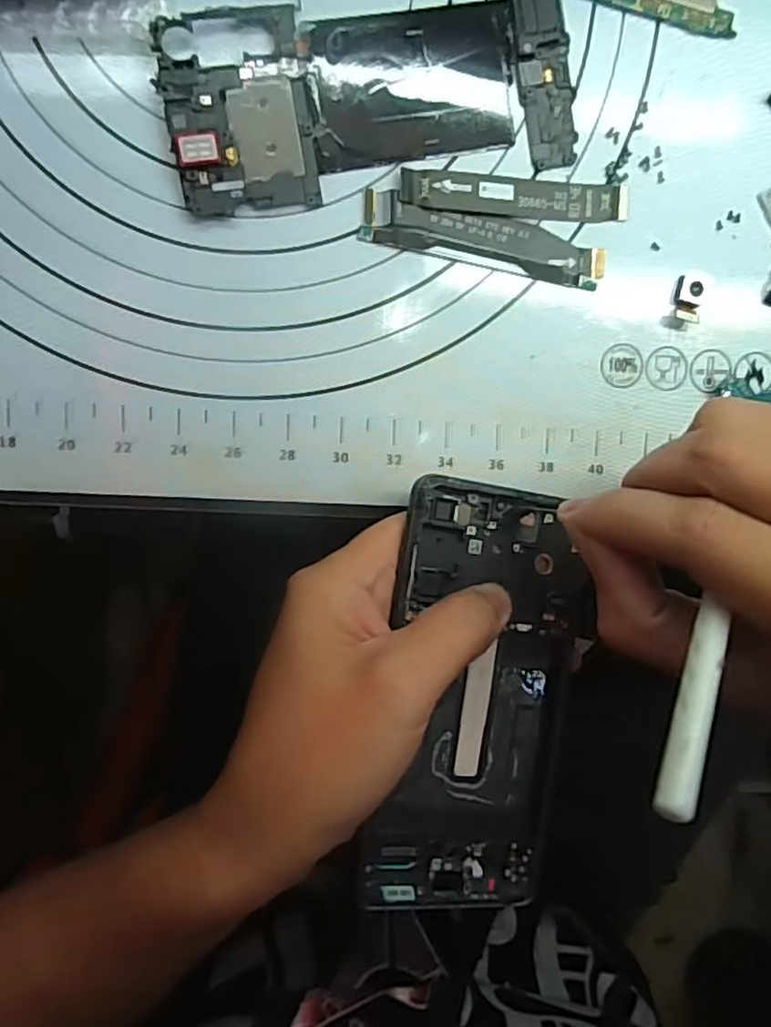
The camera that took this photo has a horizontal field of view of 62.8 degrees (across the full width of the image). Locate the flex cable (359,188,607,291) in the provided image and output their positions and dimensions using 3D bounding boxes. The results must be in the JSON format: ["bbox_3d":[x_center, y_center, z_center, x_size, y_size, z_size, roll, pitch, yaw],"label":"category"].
[{"bbox_3d":[0.037,-0.102,0.234,0.091,0.004,0.018,10,94,-6],"label":"flex cable"}]

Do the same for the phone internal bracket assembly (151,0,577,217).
[{"bbox_3d":[-0.004,-0.150,0.225,0.144,0.005,0.063,-10,96,-4],"label":"phone internal bracket assembly"}]

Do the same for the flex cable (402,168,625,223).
[{"bbox_3d":[0.048,-0.117,0.233,0.084,0.004,0.014,2,95,-5],"label":"flex cable"}]

